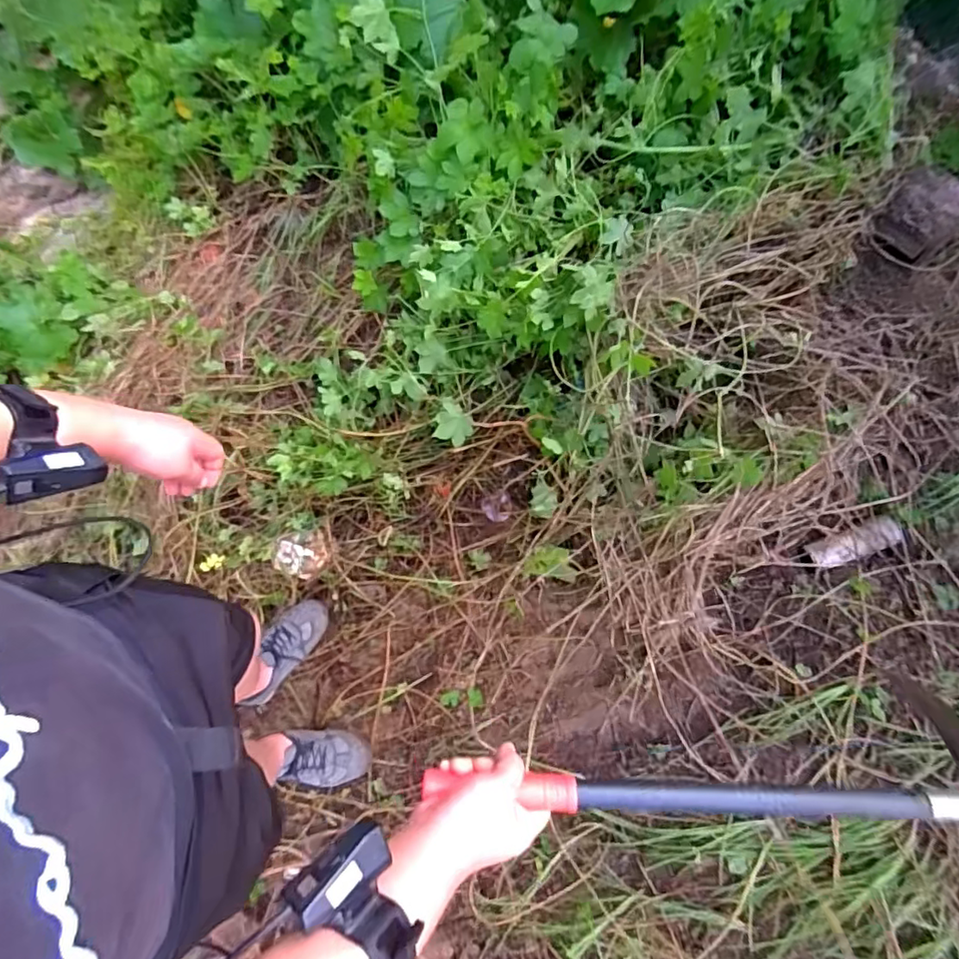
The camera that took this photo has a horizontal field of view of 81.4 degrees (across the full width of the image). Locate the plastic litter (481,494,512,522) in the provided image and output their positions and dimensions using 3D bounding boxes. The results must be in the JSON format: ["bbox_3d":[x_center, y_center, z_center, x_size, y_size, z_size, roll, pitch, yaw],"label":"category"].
[{"bbox_3d":[0.036,0.055,1.129,0.062,0.019,0.060,-28,97,25],"label":"plastic litter"}]

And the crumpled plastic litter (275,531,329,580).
[{"bbox_3d":[-0.398,0.171,1.256,0.113,0.030,0.097,0,69,-3],"label":"crumpled plastic litter"}]

